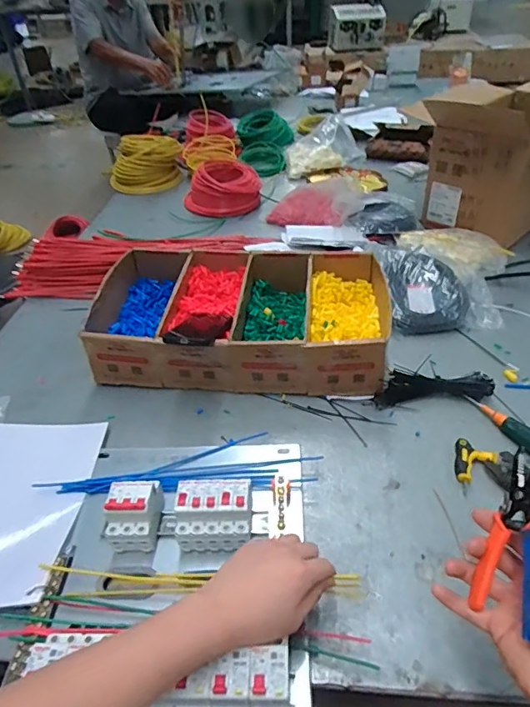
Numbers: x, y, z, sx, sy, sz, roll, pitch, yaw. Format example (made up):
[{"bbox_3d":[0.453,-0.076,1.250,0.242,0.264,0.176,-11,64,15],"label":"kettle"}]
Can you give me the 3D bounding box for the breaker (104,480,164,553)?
[{"bbox_3d":[-0.162,0.196,0.592,0.057,0.071,0.073,-3,39,-2],"label":"breaker"}]

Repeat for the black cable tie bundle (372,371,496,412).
[{"bbox_3d":[0.277,0.051,0.809,0.189,0.029,0.073,-4,39,-3],"label":"black cable tie bundle"}]

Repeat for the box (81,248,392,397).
[{"bbox_3d":[-0.045,-0.079,0.916,0.513,0.111,0.346,2,39,5],"label":"box"}]

